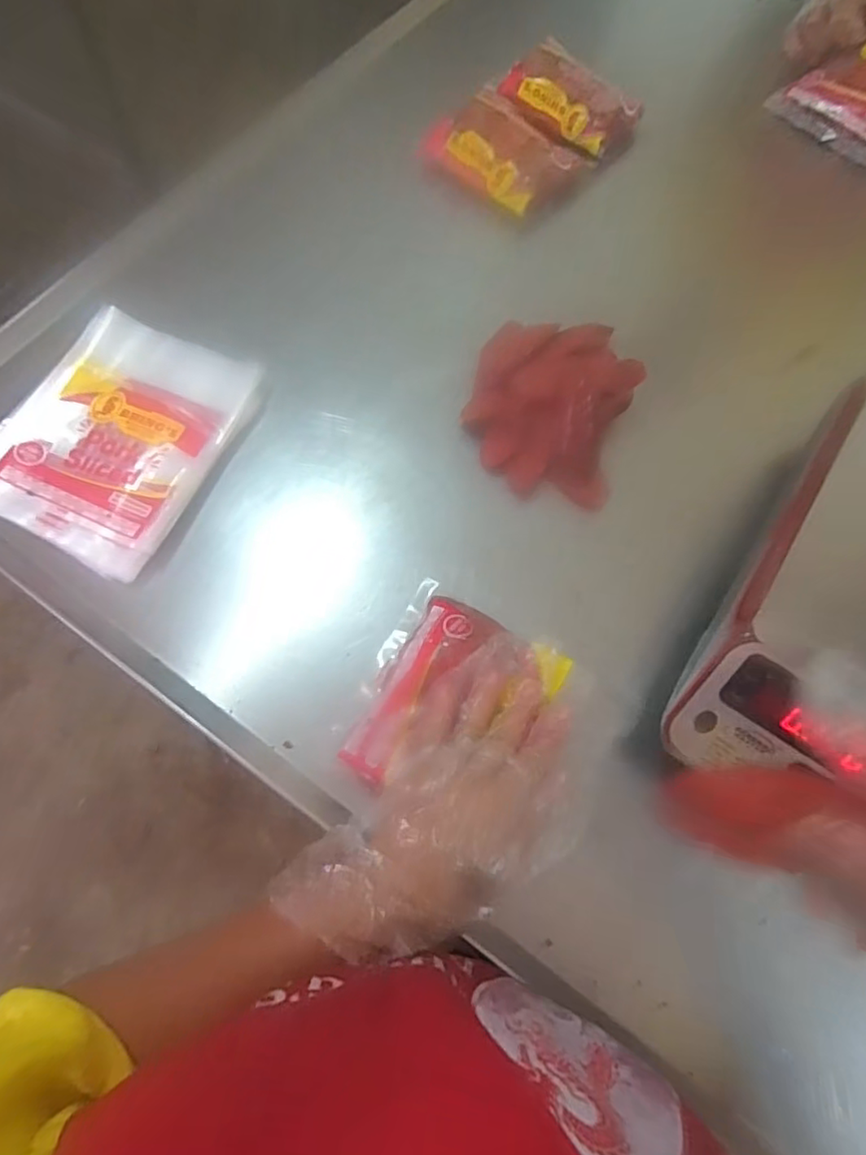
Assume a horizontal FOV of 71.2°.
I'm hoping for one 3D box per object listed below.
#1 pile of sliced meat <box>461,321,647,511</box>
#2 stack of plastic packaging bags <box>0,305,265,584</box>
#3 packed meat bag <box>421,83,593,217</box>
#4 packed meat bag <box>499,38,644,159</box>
[{"bbox_3d":[0.098,-0.154,0.489,0.131,0.042,0.175,18,71,5],"label":"pile of sliced meat"},{"bbox_3d":[-0.246,-0.116,0.475,0.158,0.020,0.198,25,72,8],"label":"stack of plastic packaging bags"},{"bbox_3d":[0.072,-0.419,0.589,0.143,0.041,0.113,40,74,12],"label":"packed meat bag"},{"bbox_3d":[0.137,-0.473,0.598,0.123,0.030,0.070,42,74,12],"label":"packed meat bag"}]

